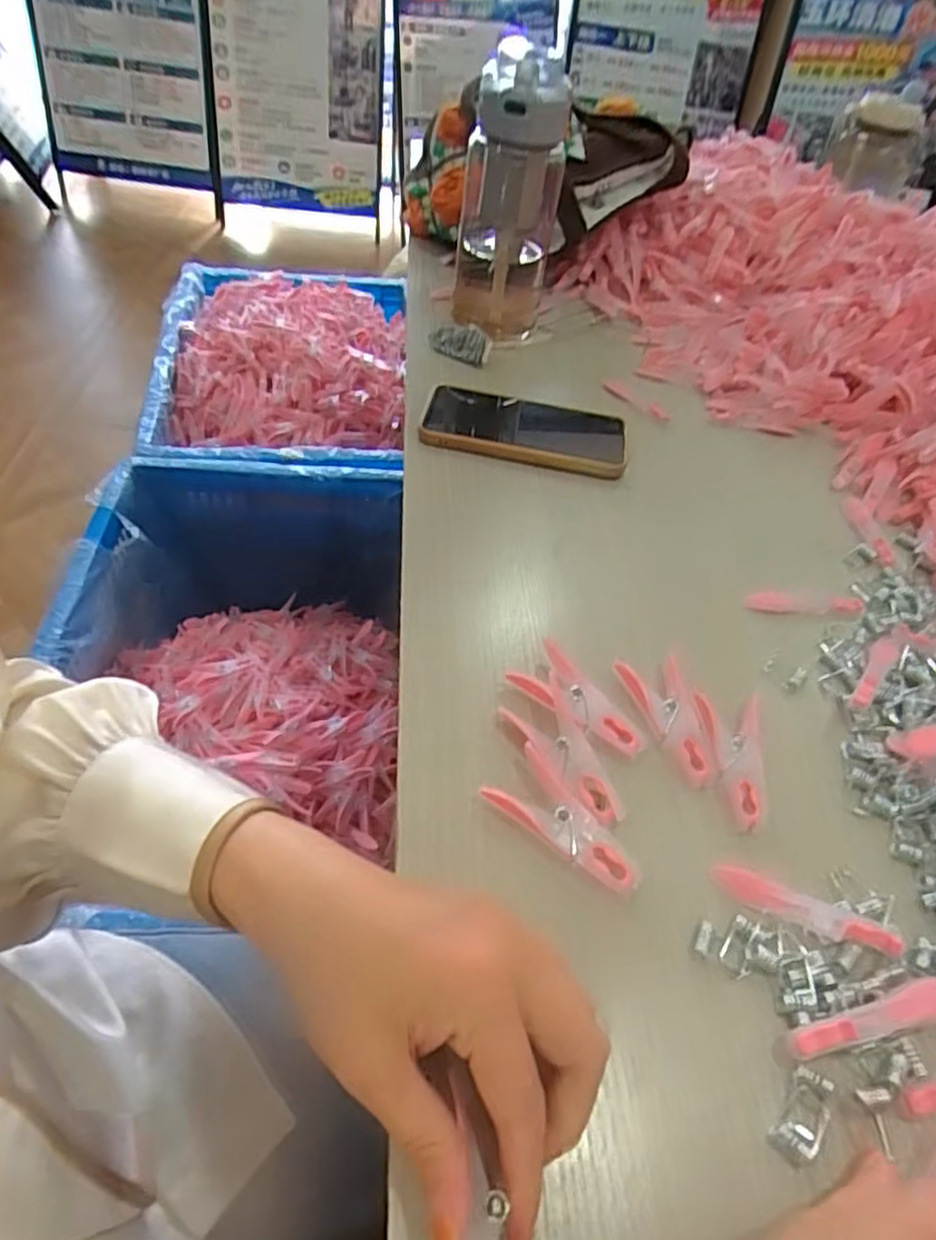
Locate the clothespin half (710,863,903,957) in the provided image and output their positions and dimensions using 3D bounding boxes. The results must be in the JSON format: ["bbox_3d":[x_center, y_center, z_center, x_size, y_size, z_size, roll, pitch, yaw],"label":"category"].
[{"bbox_3d":[0.147,0.127,0.306,0.076,0.010,0.015,26,50,14],"label":"clothespin half"}]

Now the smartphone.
[{"bbox_3d":[0.045,-0.150,0.548,0.157,0.010,0.080,14,48,4],"label":"smartphone"}]

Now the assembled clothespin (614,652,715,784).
[{"bbox_3d":[0.105,0.050,0.365,0.030,0.011,0.070,-6,49,-14],"label":"assembled clothespin"}]

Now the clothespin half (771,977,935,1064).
[{"bbox_3d":[0.161,0.159,0.278,0.082,0.011,0.013,-7,50,-14],"label":"clothespin half"}]

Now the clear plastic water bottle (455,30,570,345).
[{"bbox_3d":[0.036,-0.365,0.614,0.082,0.204,0.099,7,48,-2],"label":"clear plastic water bottle"}]

